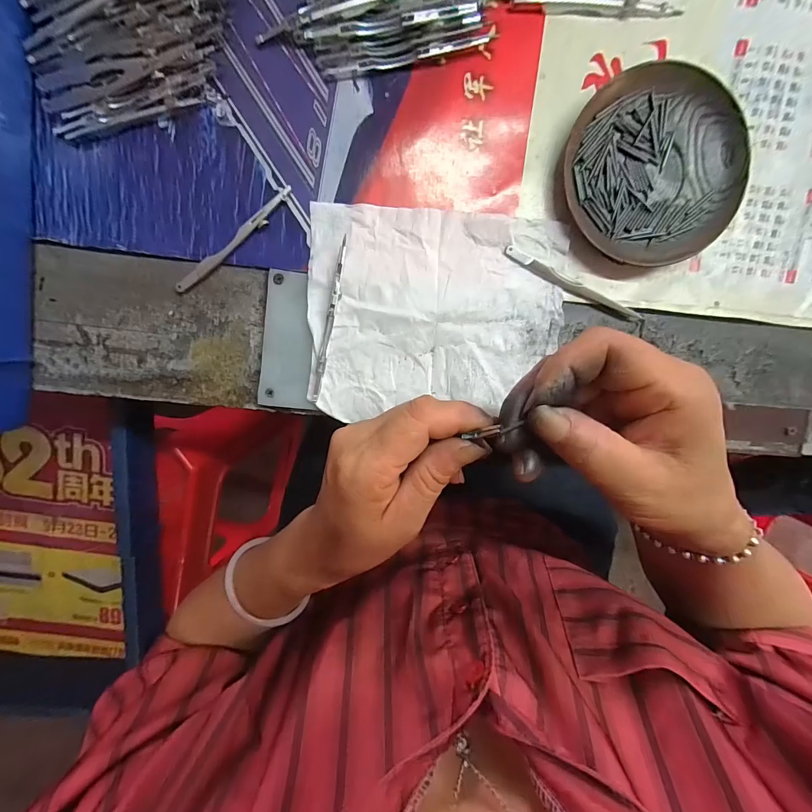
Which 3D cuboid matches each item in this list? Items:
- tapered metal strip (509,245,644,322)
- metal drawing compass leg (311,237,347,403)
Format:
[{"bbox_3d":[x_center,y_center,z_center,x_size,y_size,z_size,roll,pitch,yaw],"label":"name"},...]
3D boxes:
[{"bbox_3d":[0.119,-0.084,0.259,0.110,0.004,0.008,25,97,-5],"label":"tapered metal strip"},{"bbox_3d":[-0.052,-0.057,0.252,0.005,0.009,0.109,13,98,-4],"label":"metal drawing compass leg"}]

